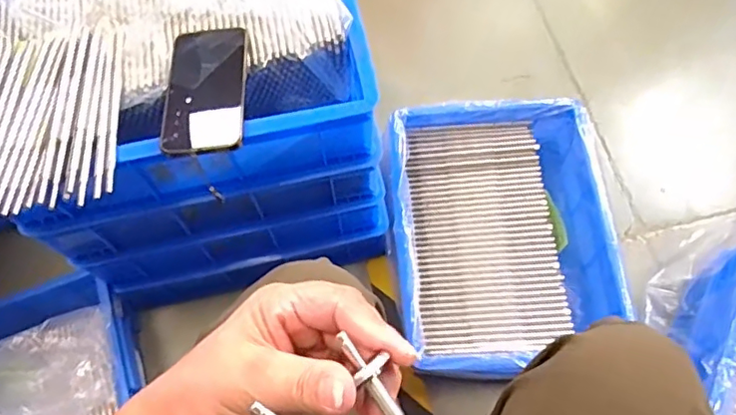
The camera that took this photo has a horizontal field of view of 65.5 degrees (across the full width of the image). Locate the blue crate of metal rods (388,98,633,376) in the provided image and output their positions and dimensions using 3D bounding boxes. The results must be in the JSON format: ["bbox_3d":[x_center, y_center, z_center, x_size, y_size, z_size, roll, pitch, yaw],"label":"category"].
[{"bbox_3d":[0.193,0.041,0.873,0.309,0.117,0.405,-3,64,0],"label":"blue crate of metal rods"}]

